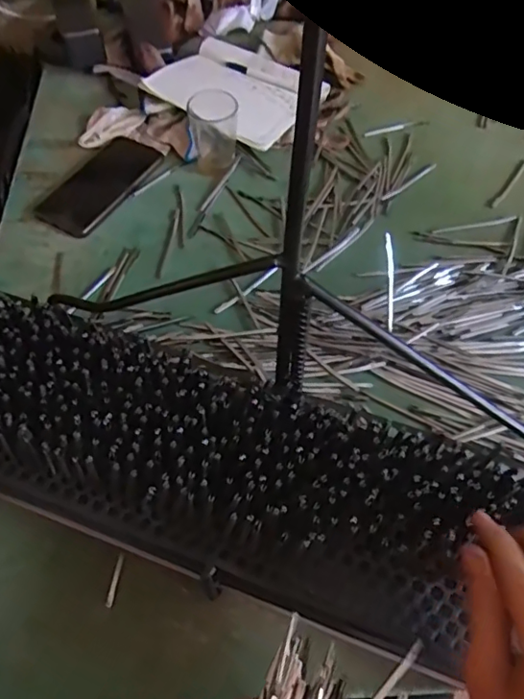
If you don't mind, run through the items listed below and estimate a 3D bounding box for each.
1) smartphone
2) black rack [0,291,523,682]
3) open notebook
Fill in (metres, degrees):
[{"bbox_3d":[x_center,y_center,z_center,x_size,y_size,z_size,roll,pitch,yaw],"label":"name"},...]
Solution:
[{"bbox_3d":[-0.195,-0.201,0.651,0.080,0.010,0.166,25,61,15],"label":"smartphone"},{"bbox_3d":[-0.001,0.089,0.363,0.571,0.057,0.134,17,59,9],"label":"black rack"},{"bbox_3d":[-0.035,-0.347,0.719,0.196,0.014,0.167,32,59,13],"label":"open notebook"}]

